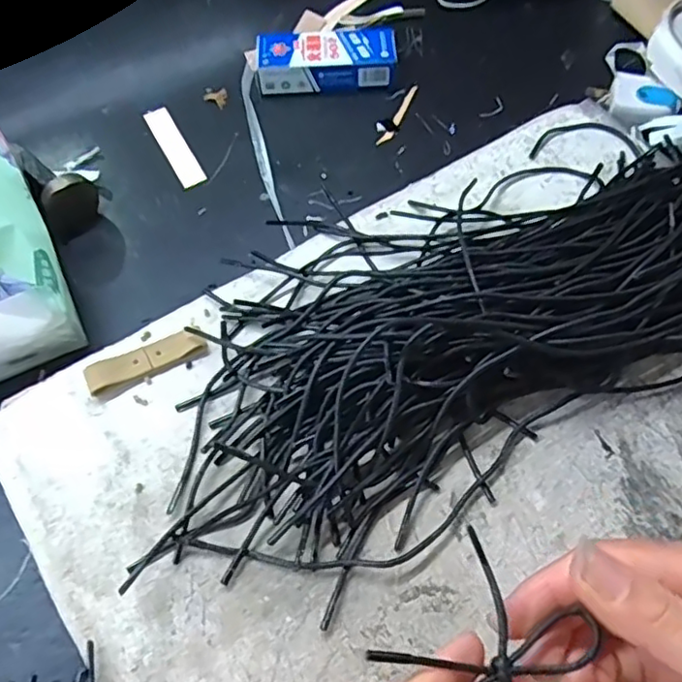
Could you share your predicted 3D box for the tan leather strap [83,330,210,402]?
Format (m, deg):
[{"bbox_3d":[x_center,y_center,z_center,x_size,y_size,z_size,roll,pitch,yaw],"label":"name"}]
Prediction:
[{"bbox_3d":[-0.099,0.010,0.317,0.060,0.010,0.017,-23,61,-11],"label":"tan leather strap"}]

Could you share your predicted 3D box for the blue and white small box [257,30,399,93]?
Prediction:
[{"bbox_3d":[-0.010,-0.214,0.475,0.102,0.024,0.041,-4,59,0],"label":"blue and white small box"}]

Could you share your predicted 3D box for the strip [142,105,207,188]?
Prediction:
[{"bbox_3d":[-0.121,-0.143,0.449,0.019,0.004,0.085,-26,61,-13],"label":"strip"}]

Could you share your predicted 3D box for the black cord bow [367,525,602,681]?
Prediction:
[{"bbox_3d":[0.047,0.099,0.209,0.067,0.017,0.054,-34,63,-17],"label":"black cord bow"}]

